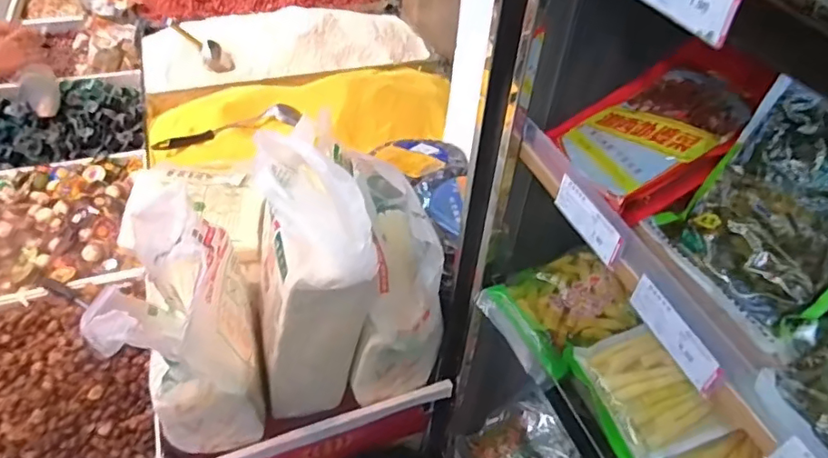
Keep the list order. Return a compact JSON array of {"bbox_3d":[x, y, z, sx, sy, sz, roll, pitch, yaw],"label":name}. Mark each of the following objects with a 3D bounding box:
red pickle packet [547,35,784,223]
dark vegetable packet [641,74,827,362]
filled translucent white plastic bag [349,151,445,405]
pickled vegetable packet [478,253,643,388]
[{"bbox_3d":[0.251,-0.105,0.563,0.197,0.030,0.145,-36,43,2],"label":"red pickle packet"},{"bbox_3d":[0.295,-0.013,0.451,0.023,0.164,0.151,16,27,-35],"label":"dark vegetable packet"},{"bbox_3d":[-0.031,0.079,0.910,0.131,0.307,0.308,1,44,-5],"label":"filled translucent white plastic bag"},{"bbox_3d":[0.188,0.094,0.712,0.172,0.041,0.155,-29,54,-9],"label":"pickled vegetable packet"}]

